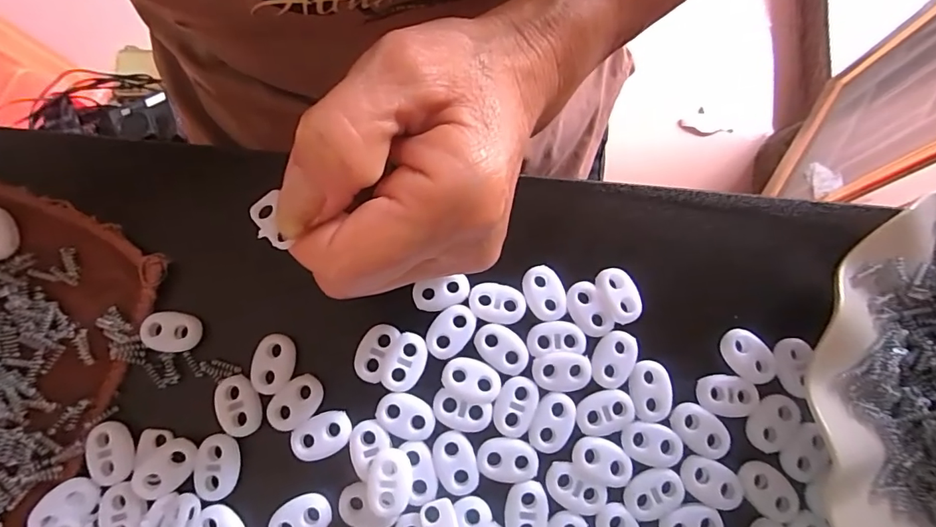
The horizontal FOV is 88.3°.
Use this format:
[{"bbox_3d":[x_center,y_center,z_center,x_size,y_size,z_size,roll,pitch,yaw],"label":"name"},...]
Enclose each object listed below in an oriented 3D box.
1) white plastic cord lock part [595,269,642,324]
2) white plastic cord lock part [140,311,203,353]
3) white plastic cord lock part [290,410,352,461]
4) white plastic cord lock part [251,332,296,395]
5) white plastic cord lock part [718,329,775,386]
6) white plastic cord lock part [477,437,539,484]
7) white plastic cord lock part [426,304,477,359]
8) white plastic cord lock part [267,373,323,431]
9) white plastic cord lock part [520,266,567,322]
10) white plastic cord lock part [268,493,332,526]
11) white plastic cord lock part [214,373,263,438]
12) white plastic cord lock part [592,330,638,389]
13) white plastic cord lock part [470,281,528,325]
[{"bbox_3d":[0.060,0.012,0.190,0.014,0.005,0.022,-24,78,-7],"label":"white plastic cord lock part"},{"bbox_3d":[-0.115,0.026,0.186,0.022,0.004,0.015,4,76,0],"label":"white plastic cord lock part"},{"bbox_3d":[-0.055,0.064,0.179,0.022,0.004,0.015,-19,77,-6],"label":"white plastic cord lock part"},{"bbox_3d":[-0.075,0.038,0.184,0.015,0.004,0.022,4,76,0],"label":"white plastic cord lock part"},{"bbox_3d":[0.108,0.036,0.186,0.015,0.004,0.022,-34,79,-9],"label":"white plastic cord lock part"},{"bbox_3d":[0.015,0.072,0.176,0.022,0.004,0.015,6,76,0],"label":"white plastic cord lock part"},{"bbox_3d":[-0.006,0.027,0.187,0.015,0.004,0.022,33,78,7],"label":"white plastic cord lock part"},{"bbox_3d":[-0.065,0.052,0.181,0.022,0.004,0.015,-42,81,-10],"label":"white plastic cord lock part"},{"bbox_3d":[0.030,0.012,0.190,0.015,0.004,0.022,-21,78,-6],"label":"white plastic cord lock part"},{"bbox_3d":[-0.061,0.093,0.174,0.022,0.004,0.015,-18,77,-6],"label":"white plastic cord lock part"},{"bbox_3d":[-0.087,0.053,0.180,0.015,0.004,0.022,-16,77,-5],"label":"white plastic cord lock part"},{"bbox_3d":[0.057,0.036,0.184,0.015,0.004,0.022,19,76,3],"label":"white plastic cord lock part"},{"bbox_3d":[0.012,0.015,0.189,0.022,0.004,0.015,9,76,1],"label":"white plastic cord lock part"}]

